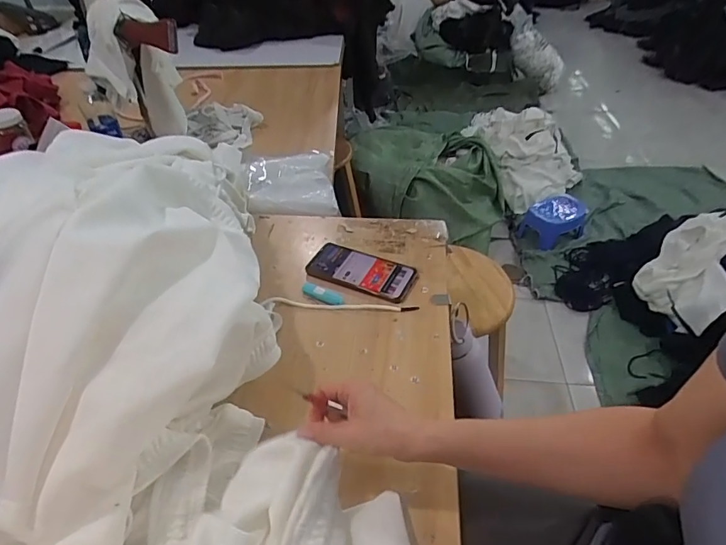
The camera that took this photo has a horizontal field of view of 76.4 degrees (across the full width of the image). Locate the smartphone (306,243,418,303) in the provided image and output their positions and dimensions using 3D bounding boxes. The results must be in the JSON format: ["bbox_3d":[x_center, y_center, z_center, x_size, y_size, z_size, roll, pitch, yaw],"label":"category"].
[{"bbox_3d":[-0.002,-0.003,0.722,0.168,0.011,0.083,19,45,21],"label":"smartphone"}]

